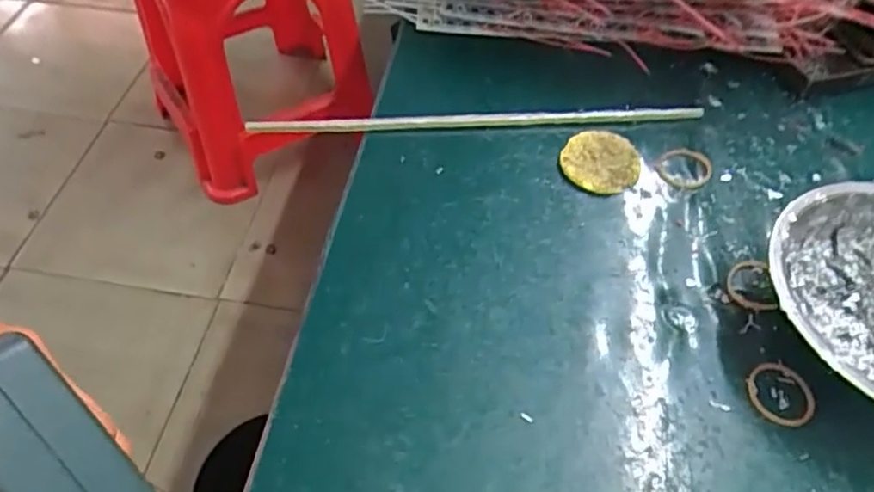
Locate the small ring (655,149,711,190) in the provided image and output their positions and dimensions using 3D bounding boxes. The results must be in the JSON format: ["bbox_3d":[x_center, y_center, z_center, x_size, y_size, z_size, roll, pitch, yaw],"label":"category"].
[{"bbox_3d":[0.142,-0.045,0.370,0.029,0.004,0.033,31,58,19],"label":"small ring"}]

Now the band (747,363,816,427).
[{"bbox_3d":[0.157,0.066,0.292,0.029,0.004,0.029,1,54,-2],"label":"band"}]

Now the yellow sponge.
[{"bbox_3d":[0.094,-0.048,0.369,0.042,0.007,0.043,30,58,18],"label":"yellow sponge"}]

